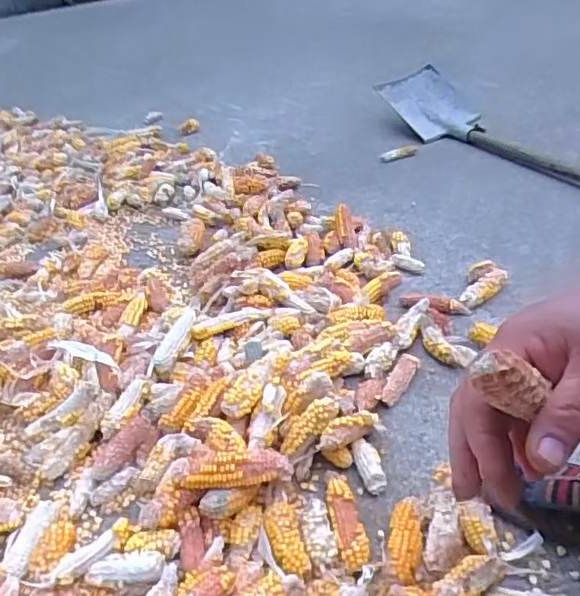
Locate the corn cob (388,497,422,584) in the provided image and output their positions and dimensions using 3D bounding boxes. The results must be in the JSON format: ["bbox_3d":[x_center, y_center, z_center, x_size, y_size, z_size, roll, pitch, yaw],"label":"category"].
[{"bbox_3d":[0.120,0.257,0.603,0.031,0.037,0.086,2,36,13],"label":"corn cob"}]

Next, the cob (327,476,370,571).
[{"bbox_3d":[0.061,0.245,0.625,0.032,0.028,0.106,-10,35,-5],"label":"cob"}]

